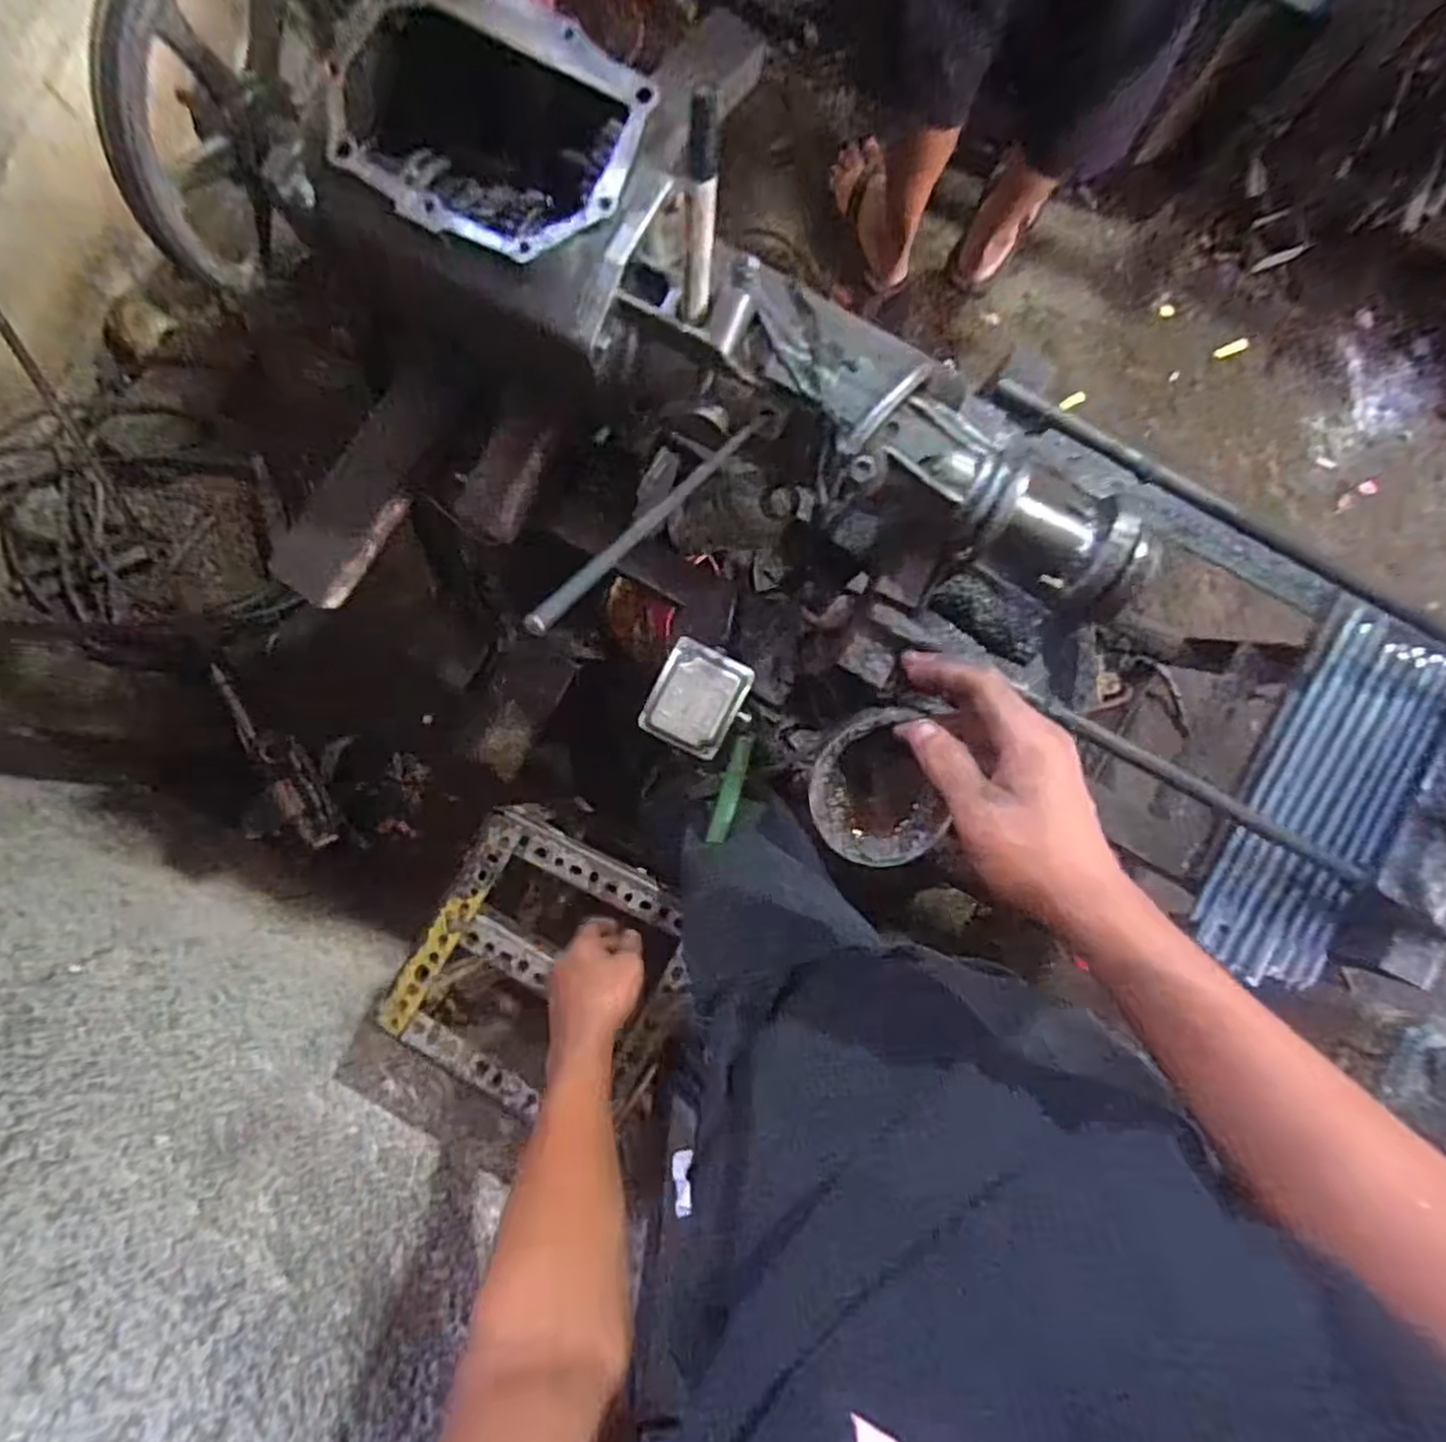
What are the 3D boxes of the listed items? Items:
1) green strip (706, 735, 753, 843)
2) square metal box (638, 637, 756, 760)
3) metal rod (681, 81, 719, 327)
[{"bbox_3d":[0.007,0.063,0.661,0.017,0.011,0.105,16,108,0],"label":"green strip"},{"bbox_3d":[-0.023,-0.019,0.632,0.073,0.028,0.089,26,88,0],"label":"square metal box"},{"bbox_3d":[-0.012,-0.288,0.421,0.018,0.132,0.015,9,67,0],"label":"metal rod"}]

